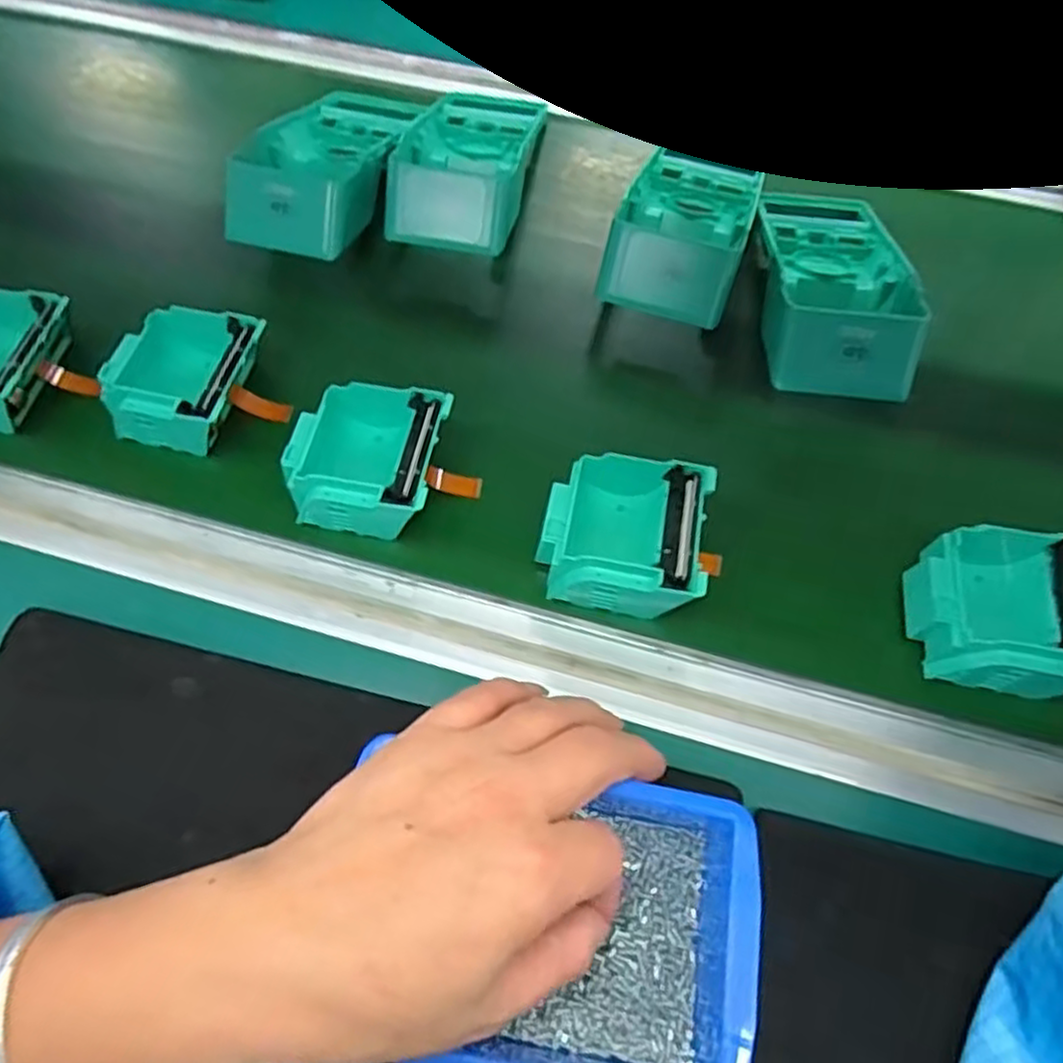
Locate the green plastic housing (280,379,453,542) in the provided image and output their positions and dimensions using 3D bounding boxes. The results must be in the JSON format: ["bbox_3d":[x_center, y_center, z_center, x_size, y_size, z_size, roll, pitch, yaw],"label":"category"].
[{"bbox_3d":[-0.088,-0.040,0.387,0.081,0.036,0.082,8,61,4],"label":"green plastic housing"}]

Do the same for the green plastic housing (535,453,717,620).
[{"bbox_3d":[0.048,0.002,0.367,0.081,0.035,0.079,12,61,6],"label":"green plastic housing"}]

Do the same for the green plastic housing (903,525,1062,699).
[{"bbox_3d":[0.229,0.037,0.348,0.080,0.035,0.073,10,61,5],"label":"green plastic housing"}]

